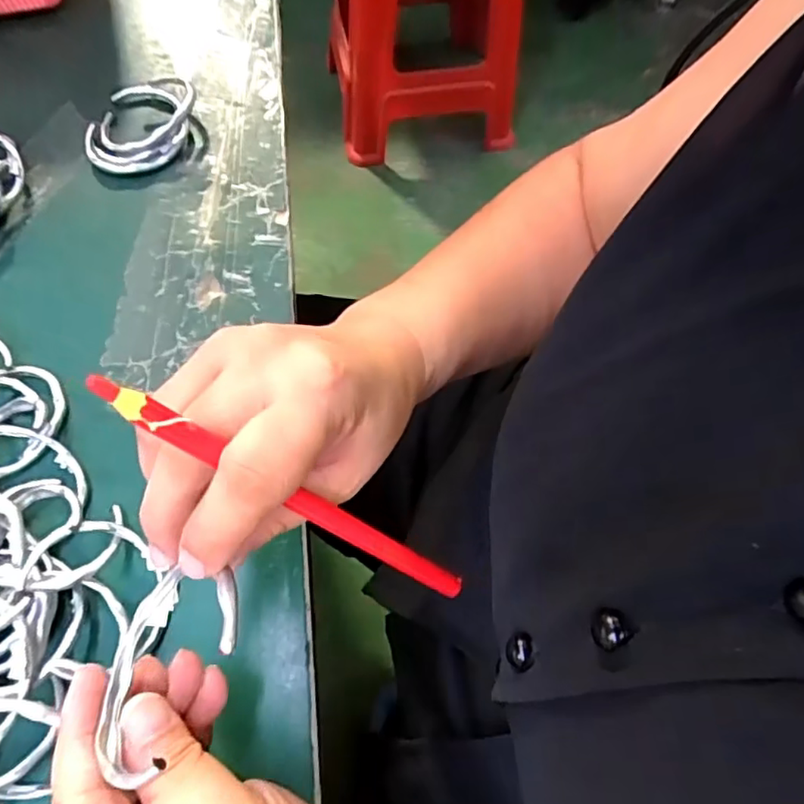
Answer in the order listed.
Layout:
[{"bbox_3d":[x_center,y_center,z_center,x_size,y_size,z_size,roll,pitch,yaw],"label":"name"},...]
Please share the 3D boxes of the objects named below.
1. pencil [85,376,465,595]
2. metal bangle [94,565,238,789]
[{"bbox_3d":[-0.030,0.037,0.206,0.007,0.164,0.009,-3,57,46],"label":"pencil"},{"bbox_3d":[-0.074,0.083,0.186,0.059,0.006,0.059,-14,52,41],"label":"metal bangle"}]

